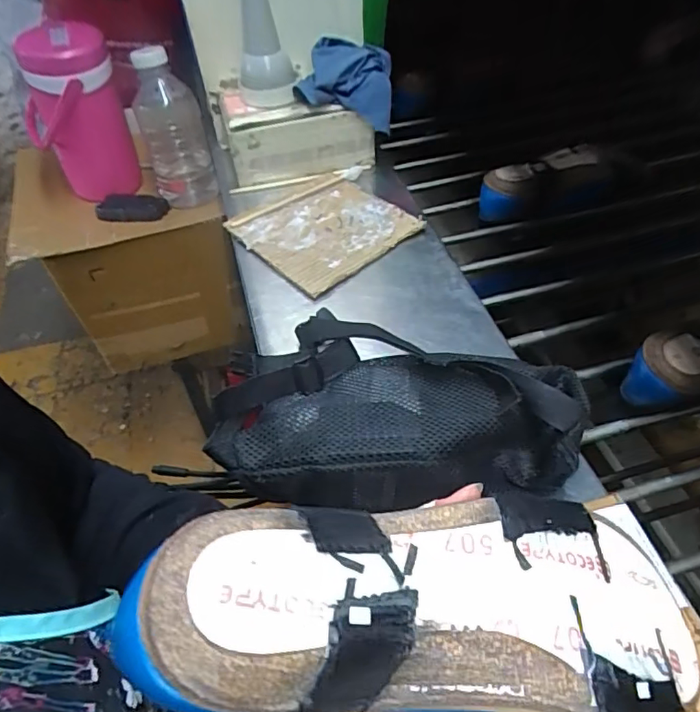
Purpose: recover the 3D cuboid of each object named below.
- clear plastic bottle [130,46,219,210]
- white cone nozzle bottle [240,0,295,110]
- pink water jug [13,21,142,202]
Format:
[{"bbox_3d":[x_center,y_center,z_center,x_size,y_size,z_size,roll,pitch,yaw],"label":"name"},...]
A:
[{"bbox_3d":[-0.264,-0.335,0.800,0.089,0.207,0.077,-15,50,-9],"label":"clear plastic bottle"},{"bbox_3d":[-0.104,-0.381,0.638,0.066,0.138,0.079,-11,50,-6],"label":"white cone nozzle bottle"},{"bbox_3d":[-0.401,-0.347,0.794,0.137,0.227,0.112,-23,52,-16],"label":"pink water jug"}]

